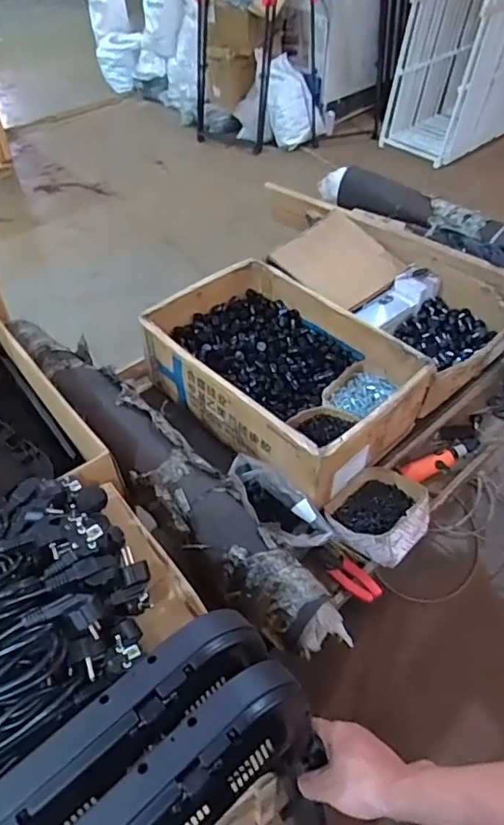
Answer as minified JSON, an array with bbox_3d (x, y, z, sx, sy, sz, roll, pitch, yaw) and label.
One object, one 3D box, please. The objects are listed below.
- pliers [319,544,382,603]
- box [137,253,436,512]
[{"bbox_3d":[0.164,0.280,0.966,0.051,0.022,0.144,-28,37,-22],"label":"pliers"},{"bbox_3d":[0.061,-0.103,1.166,0.373,0.166,0.543,-36,57,-27],"label":"box"}]

